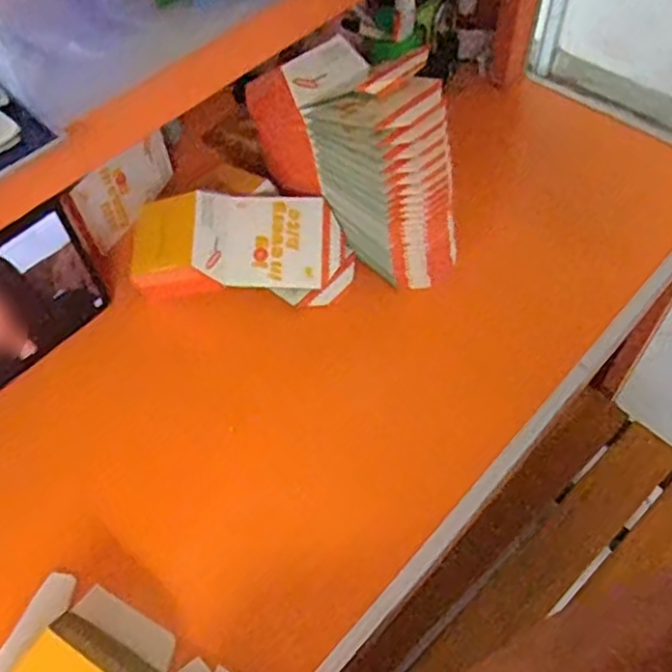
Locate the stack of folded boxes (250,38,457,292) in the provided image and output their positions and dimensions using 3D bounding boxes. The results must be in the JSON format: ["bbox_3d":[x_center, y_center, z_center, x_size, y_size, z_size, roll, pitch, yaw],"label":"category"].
[{"bbox_3d":[0.019,-0.207,0.784,0.107,0.209,0.259,-39,62,-22],"label":"stack of folded boxes"}]

